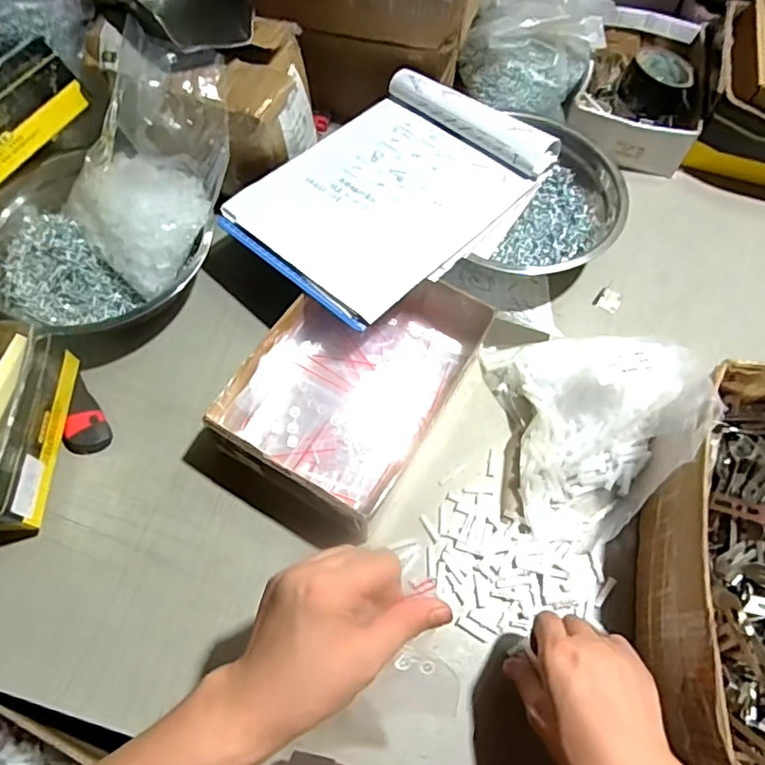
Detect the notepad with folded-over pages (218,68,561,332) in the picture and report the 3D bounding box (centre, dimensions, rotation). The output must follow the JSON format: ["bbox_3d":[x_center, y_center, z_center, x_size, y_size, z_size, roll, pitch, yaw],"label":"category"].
[{"bbox_3d":[0.010,-0.211,0.591,0.225,0.034,0.306,41,69,17],"label":"notepad with folded-over pages"}]

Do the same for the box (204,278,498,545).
[{"bbox_3d":[-0.031,0.002,0.540,0.175,0.070,0.245,29,66,12],"label":"box"}]

